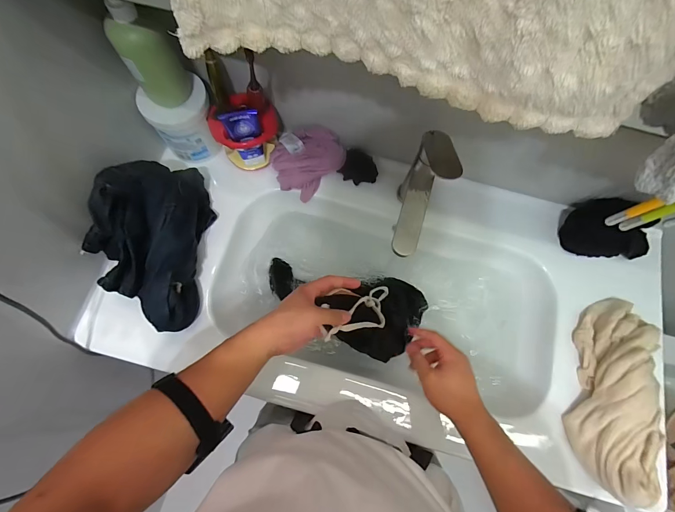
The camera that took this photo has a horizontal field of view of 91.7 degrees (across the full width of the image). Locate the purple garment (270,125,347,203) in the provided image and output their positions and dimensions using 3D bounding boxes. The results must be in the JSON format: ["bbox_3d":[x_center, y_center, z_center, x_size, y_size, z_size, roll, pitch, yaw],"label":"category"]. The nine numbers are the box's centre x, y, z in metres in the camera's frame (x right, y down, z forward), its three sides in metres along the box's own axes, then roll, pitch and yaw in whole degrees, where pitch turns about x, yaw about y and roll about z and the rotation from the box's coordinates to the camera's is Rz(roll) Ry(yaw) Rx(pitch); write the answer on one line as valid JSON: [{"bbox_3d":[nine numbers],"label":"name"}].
[{"bbox_3d":[-0.057,-0.185,0.628,0.134,0.072,0.094,-41,79,-13],"label":"purple garment"}]

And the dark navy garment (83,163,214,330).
[{"bbox_3d":[-0.306,-0.028,0.527,0.146,0.117,0.269,3,73,-1],"label":"dark navy garment"}]

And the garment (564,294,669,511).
[{"bbox_3d":[0.448,0.210,0.526,0.090,0.081,0.300,20,74,4],"label":"garment"}]

